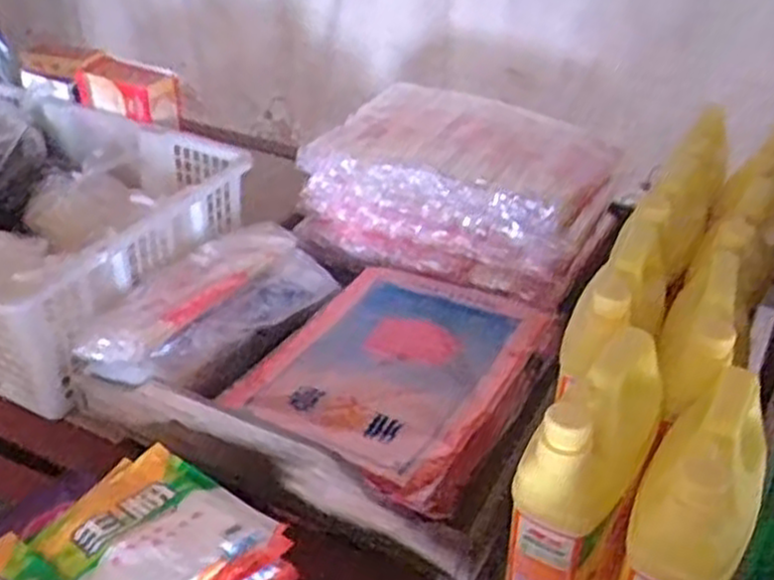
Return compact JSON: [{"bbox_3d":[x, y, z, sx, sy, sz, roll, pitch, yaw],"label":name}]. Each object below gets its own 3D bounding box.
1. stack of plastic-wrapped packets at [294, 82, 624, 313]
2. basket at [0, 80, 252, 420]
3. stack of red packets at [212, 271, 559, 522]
[{"bbox_3d":[0.094,-0.121,0.966,0.342,0.171,0.229,19,38,25],"label":"stack of plastic-wrapped packets"},{"bbox_3d":[-0.429,-0.069,0.915,0.431,0.172,0.340,16,37,22],"label":"basket"},{"bbox_3d":[0.004,0.076,0.762,0.241,0.049,0.279,20,39,26],"label":"stack of red packets"}]

